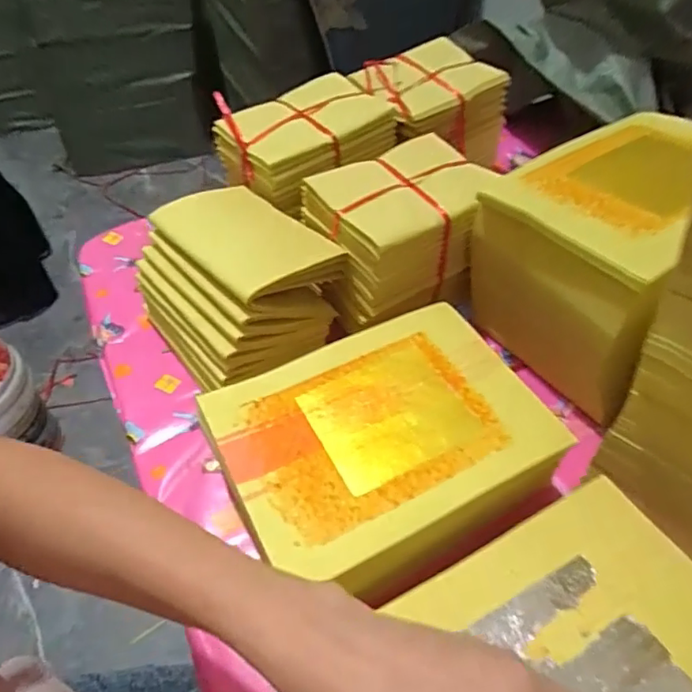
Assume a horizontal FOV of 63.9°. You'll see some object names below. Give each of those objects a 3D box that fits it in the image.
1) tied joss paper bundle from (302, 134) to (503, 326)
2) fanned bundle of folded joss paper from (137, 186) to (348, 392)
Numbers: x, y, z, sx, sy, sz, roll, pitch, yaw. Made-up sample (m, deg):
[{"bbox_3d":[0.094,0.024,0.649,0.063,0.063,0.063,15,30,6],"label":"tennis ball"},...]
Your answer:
[{"bbox_3d":[0.054,-0.116,0.540,0.164,0.099,0.123,-26,54,-19],"label":"tied joss paper bundle"},{"bbox_3d":[-0.111,-0.053,0.537,0.143,0.114,0.171,-35,57,-25],"label":"fanned bundle of folded joss paper"}]

